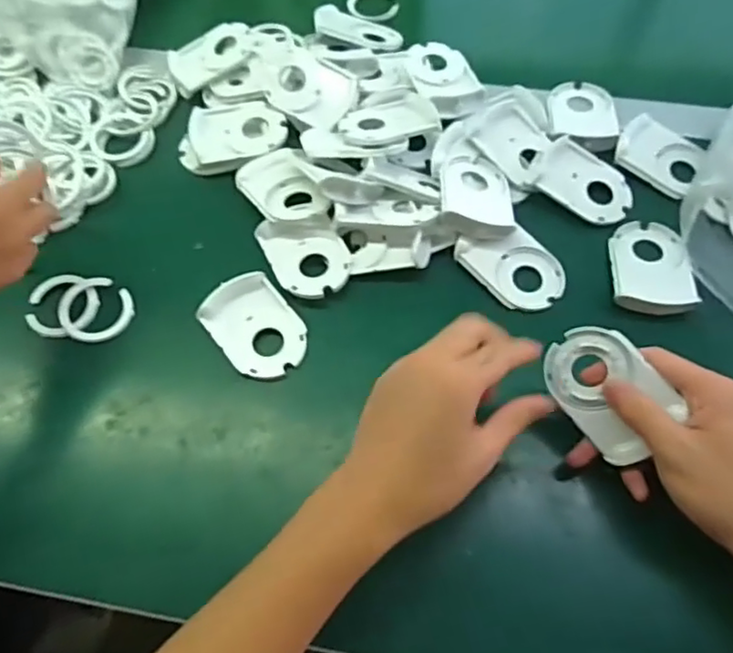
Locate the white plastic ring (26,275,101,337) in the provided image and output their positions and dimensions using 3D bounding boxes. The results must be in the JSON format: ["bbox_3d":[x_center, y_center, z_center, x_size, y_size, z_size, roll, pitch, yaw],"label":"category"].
[{"bbox_3d":[-0.229,-0.017,0.473,0.053,0.004,0.052,-1,61,1],"label":"white plastic ring"}]

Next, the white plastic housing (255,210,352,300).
[{"bbox_3d":[-0.045,-0.056,0.480,0.058,0.012,0.077,-24,64,-11],"label":"white plastic housing"}]

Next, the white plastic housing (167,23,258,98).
[{"bbox_3d":[-0.142,-0.251,0.577,0.081,0.013,0.056,-29,66,3],"label":"white plastic housing"}]

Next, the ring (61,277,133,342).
[{"bbox_3d":[-0.204,-0.013,0.472,0.052,0.008,0.052,-1,61,1],"label":"ring"}]

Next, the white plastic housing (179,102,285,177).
[{"bbox_3d":[-0.115,-0.161,0.537,0.092,0.021,0.061,-11,62,-4],"label":"white plastic housing"}]

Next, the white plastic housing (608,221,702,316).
[{"bbox_3d":[0.215,-0.047,0.470,0.058,0.012,0.085,5,62,4],"label":"white plastic housing"}]

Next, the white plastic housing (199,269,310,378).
[{"bbox_3d":[-0.080,-0.001,0.456,0.058,0.013,0.081,-36,66,-16],"label":"white plastic housing"}]

